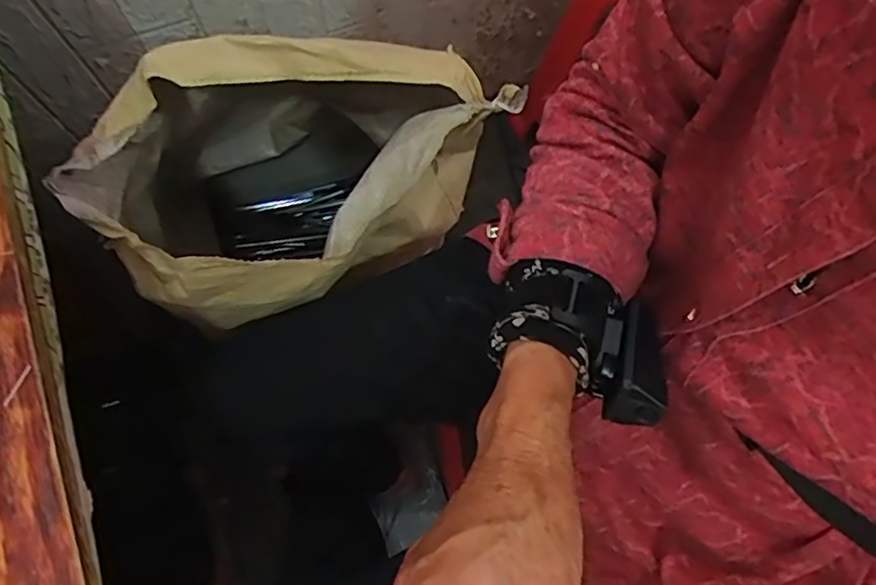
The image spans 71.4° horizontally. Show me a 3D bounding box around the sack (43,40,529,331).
[{"bbox_3d":[-0.182,-0.167,0.794,0.381,0.654,0.238,-27,105,-8],"label":"sack"}]

